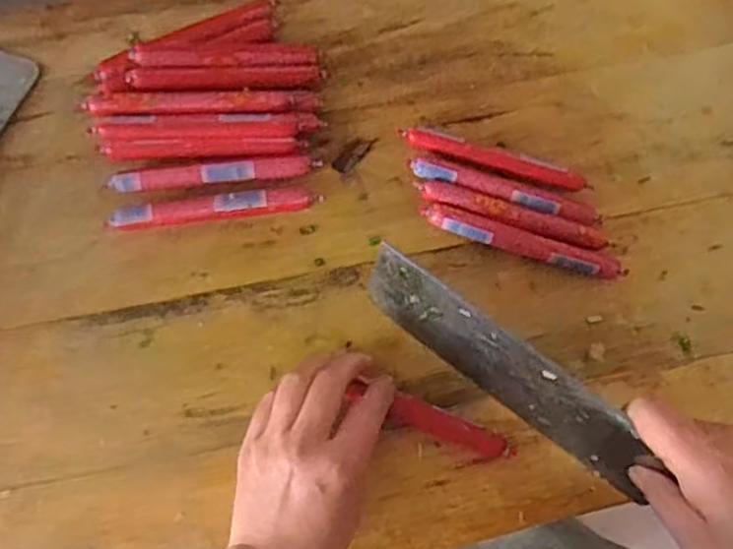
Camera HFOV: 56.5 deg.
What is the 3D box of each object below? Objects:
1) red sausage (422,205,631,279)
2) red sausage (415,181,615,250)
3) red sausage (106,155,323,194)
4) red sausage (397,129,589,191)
[{"bbox_3d":[0.111,-0.022,0.482,0.145,0.018,0.018,14,71,2],"label":"red sausage"},{"bbox_3d":[0.103,-0.038,0.484,0.133,0.022,0.019,15,71,3],"label":"red sausage"},{"bbox_3d":[-0.105,-0.070,0.474,0.142,0.011,0.016,-6,71,-5],"label":"red sausage"},{"bbox_3d":[0.093,-0.085,0.493,0.137,0.009,0.019,16,71,3],"label":"red sausage"}]

